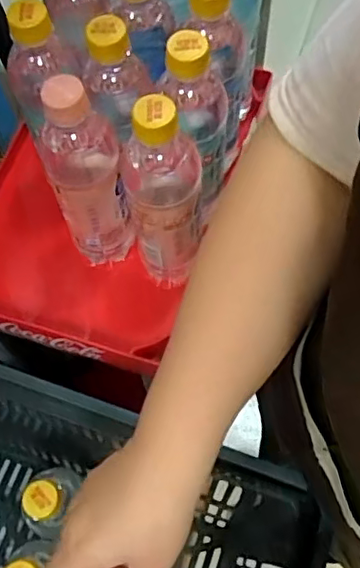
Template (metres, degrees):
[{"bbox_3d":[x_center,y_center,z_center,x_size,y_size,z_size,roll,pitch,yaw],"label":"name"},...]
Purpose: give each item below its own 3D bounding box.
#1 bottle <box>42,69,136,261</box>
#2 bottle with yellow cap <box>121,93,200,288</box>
[{"bbox_3d":[-0.075,-0.085,0.483,0.056,0.194,0.050,-18,66,-6],"label":"bottle"},{"bbox_3d":[-0.014,-0.071,0.472,0.057,0.194,0.059,-9,66,-2],"label":"bottle with yellow cap"}]

